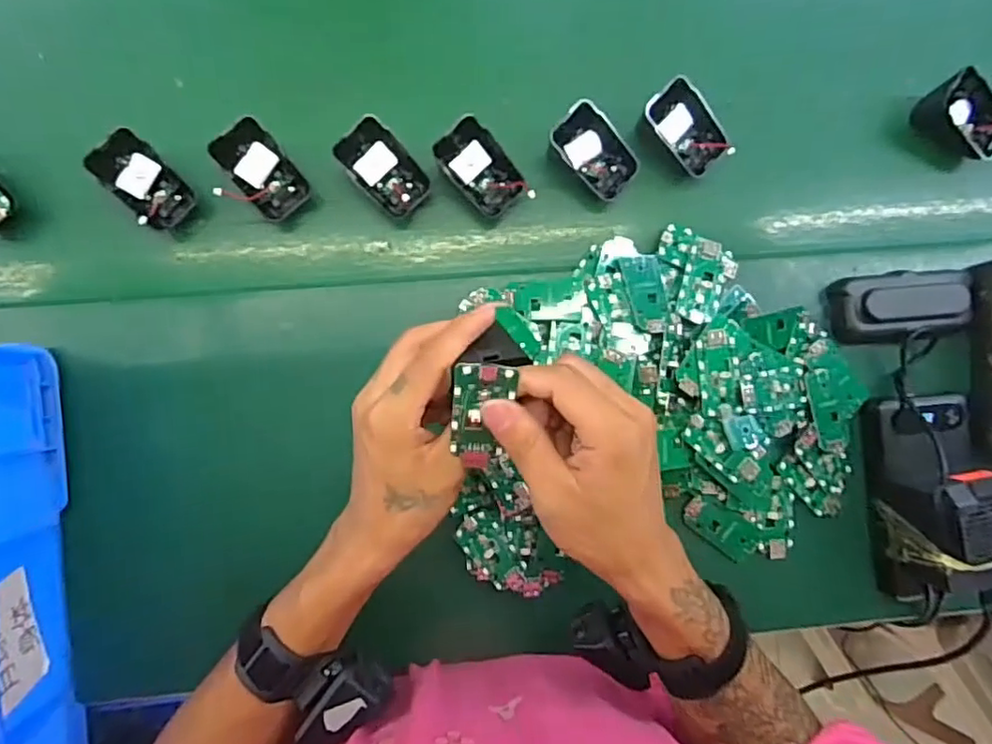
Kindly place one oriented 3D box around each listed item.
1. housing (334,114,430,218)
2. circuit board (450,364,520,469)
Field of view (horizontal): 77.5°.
[{"bbox_3d":[-0.083,-0.151,0.459,0.043,0.014,0.071,-44,112,0],"label":"housing"},{"bbox_3d":[-0.008,0.025,0.324,0.031,0.006,0.064,7,121,0],"label":"circuit board"}]

